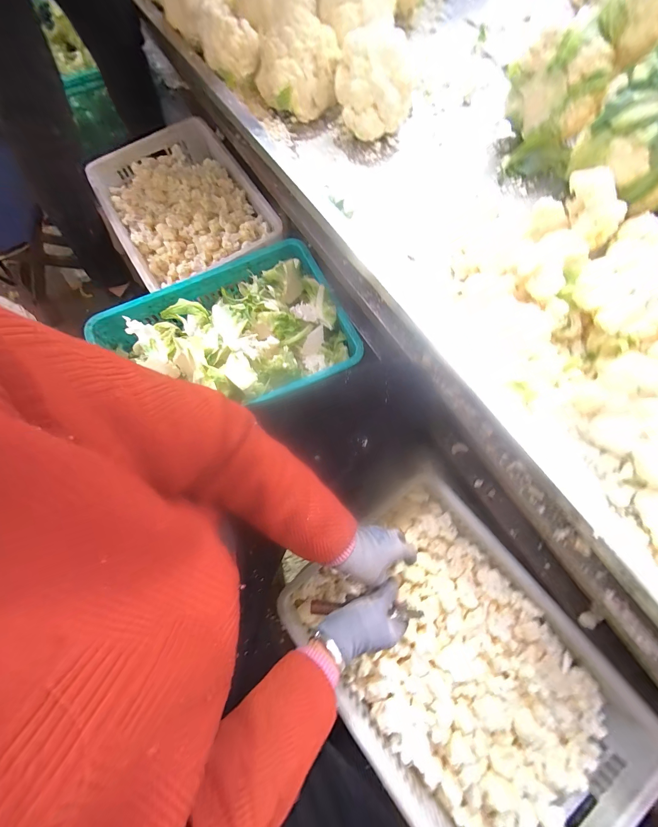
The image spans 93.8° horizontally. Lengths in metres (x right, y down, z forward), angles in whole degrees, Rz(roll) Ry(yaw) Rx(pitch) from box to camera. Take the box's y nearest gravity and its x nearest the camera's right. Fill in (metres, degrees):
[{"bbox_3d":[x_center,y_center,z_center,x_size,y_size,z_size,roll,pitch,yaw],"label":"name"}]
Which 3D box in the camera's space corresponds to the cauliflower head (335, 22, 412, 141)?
[{"bbox_3d":[0.093,-0.668,0.624,0.155,0.131,0.153,0,73,2],"label":"cauliflower head"}]

